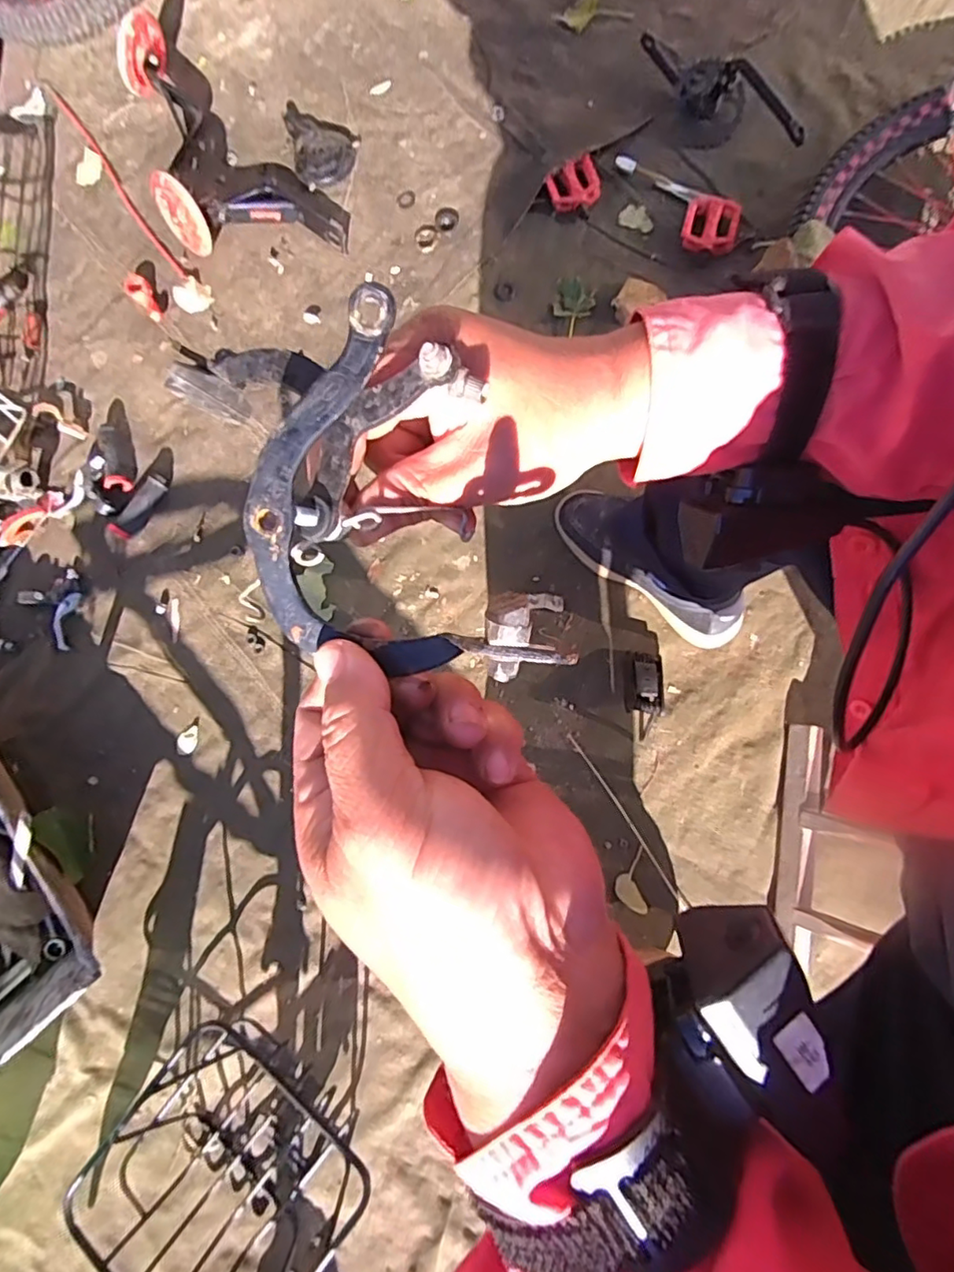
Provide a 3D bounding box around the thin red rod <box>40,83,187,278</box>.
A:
[{"bbox_3d":[-0.602,-0.758,0.997,0.022,0.017,0.476,-35,78,-2],"label":"thin red rod"}]

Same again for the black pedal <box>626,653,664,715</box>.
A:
[{"bbox_3d":[0.209,0.058,0.749,0.046,0.039,0.079,7,81,6],"label":"black pedal"}]

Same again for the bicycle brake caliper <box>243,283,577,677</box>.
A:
[{"bbox_3d":[-0.028,-0.038,0.212,0.093,0.042,0.137,-13,101,4],"label":"bicycle brake caliper"}]

